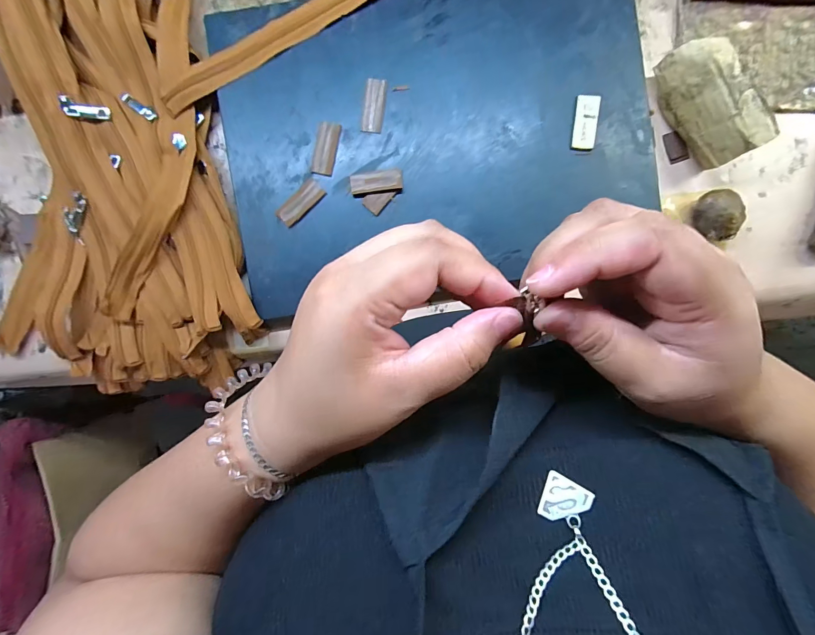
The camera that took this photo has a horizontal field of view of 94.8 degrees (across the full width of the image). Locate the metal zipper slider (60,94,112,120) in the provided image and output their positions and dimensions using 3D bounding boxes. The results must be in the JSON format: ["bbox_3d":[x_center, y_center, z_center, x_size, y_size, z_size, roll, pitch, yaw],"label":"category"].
[{"bbox_3d":[-0.299,-0.193,0.348,0.037,0.006,0.015,3,98,-25],"label":"metal zipper slider"}]

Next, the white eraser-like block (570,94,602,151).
[{"bbox_3d":[0.167,-0.182,0.349,0.021,0.004,0.049,6,93,0],"label":"white eraser-like block"}]

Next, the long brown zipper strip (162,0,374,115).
[{"bbox_3d":[-0.065,-0.296,0.360,0.370,0.012,0.045,-26,90,-1],"label":"long brown zipper strip"}]

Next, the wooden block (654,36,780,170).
[{"bbox_3d":[0.277,-0.198,0.343,0.041,0.058,0.112,-30,92,2],"label":"wooden block"}]

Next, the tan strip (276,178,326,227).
[{"bbox_3d":[-0.103,-0.111,0.361,0.049,0.005,0.020,-43,92,2],"label":"tan strip"}]

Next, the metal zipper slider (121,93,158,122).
[{"bbox_3d":[-0.259,-0.203,0.362,0.035,0.004,0.012,31,92,-1],"label":"metal zipper slider"}]

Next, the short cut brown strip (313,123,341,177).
[{"bbox_3d":[-0.078,-0.161,0.355,0.021,0.004,0.049,12,93,0],"label":"short cut brown strip"}]

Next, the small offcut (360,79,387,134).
[{"bbox_3d":[-0.031,-0.201,0.354,0.020,0.004,0.047,9,97,-2],"label":"small offcut"}]

